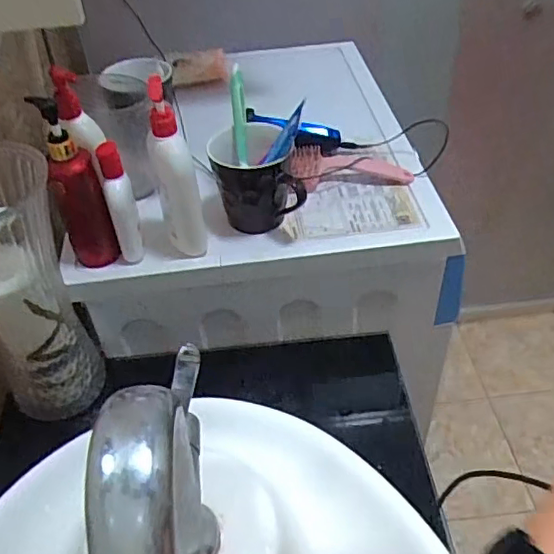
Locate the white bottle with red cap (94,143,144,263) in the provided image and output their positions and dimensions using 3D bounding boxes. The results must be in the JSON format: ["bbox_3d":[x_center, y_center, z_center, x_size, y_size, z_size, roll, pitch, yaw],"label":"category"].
[{"bbox_3d":[-0.172,-0.078,0.658,0.029,0.141,0.036,-14,44,-11],"label":"white bottle with red cap"}]

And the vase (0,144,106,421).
[{"bbox_3d":[-0.273,0.021,0.619,0.136,0.274,0.132,-18,44,-15],"label":"vase"}]

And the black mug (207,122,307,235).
[{"bbox_3d":[-0.027,-0.107,0.706,0.093,0.108,0.112,-15,44,-13],"label":"black mug"}]

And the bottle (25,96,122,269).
[{"bbox_3d":[-0.216,-0.097,0.639,0.050,0.189,0.044,-17,44,-14],"label":"bottle"}]

